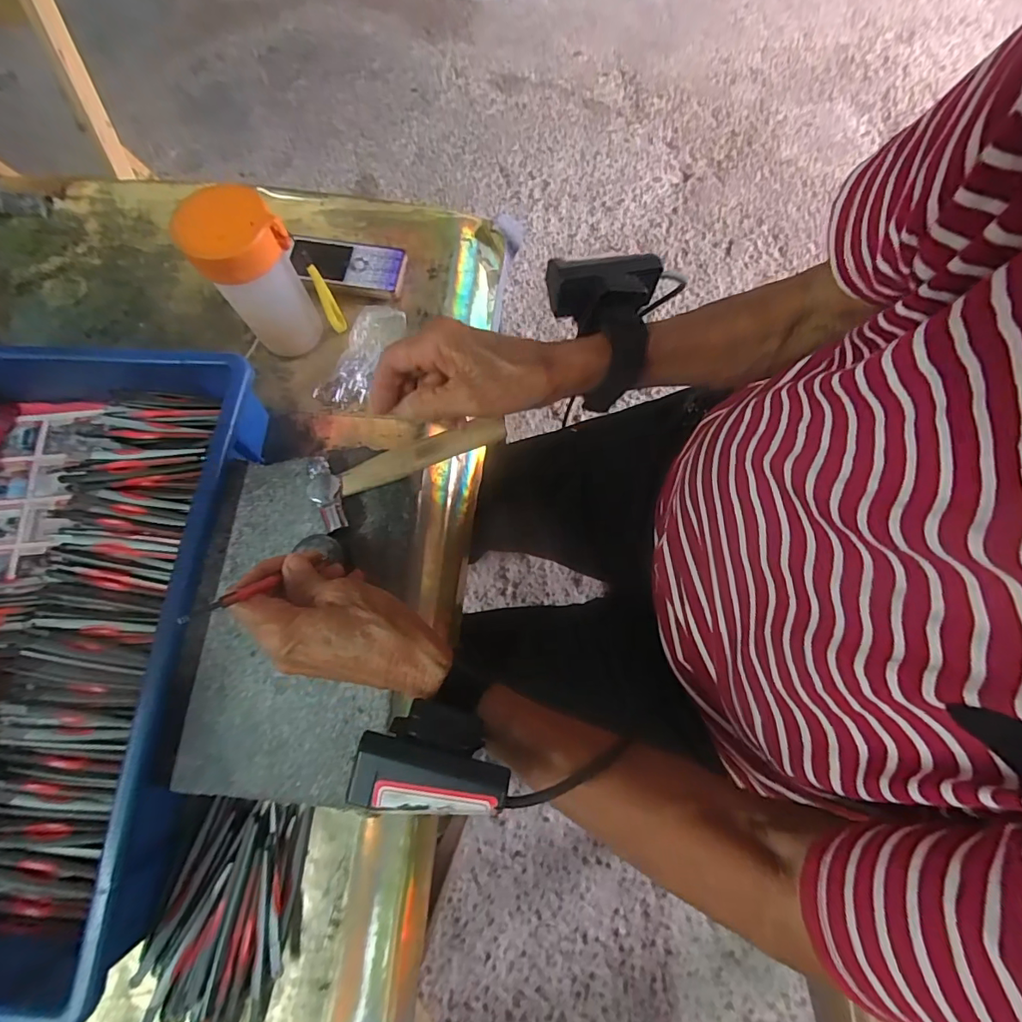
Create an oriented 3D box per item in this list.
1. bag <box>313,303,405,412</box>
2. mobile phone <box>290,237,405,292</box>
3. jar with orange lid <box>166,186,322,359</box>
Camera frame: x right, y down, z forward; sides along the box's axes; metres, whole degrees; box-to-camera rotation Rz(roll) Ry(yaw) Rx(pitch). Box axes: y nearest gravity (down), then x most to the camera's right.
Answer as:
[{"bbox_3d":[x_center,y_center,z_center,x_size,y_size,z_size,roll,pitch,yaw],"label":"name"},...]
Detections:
[{"bbox_3d":[-0.141,-0.145,0.457,0.049,0.021,0.106,27,86,8],"label":"bag"},{"bbox_3d":[-0.163,-0.245,0.485,0.109,0.018,0.048,8,73,4],"label":"mobile phone"},{"bbox_3d":[-0.210,-0.188,0.408,0.069,0.139,0.059,-41,76,-11],"label":"jar with orange lid"}]

